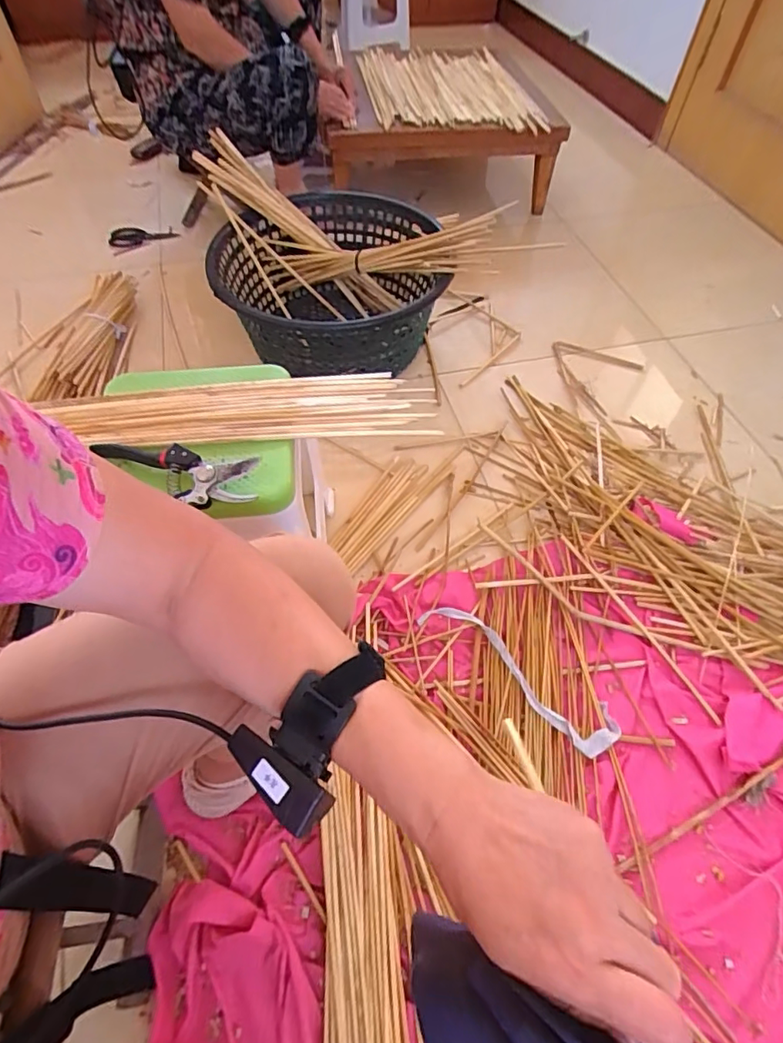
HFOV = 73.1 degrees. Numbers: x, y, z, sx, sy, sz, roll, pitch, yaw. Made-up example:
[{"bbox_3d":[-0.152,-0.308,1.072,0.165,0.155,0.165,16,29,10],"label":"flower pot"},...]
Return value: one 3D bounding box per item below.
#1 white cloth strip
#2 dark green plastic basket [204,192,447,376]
[{"bbox_3d":[0.183,0.219,0.781,0.318,0.023,0.080,34,60,21],"label":"white cloth strip"},{"bbox_3d":[-0.137,-0.509,1.192,0.483,0.223,0.529,-7,55,-7],"label":"dark green plastic basket"}]

